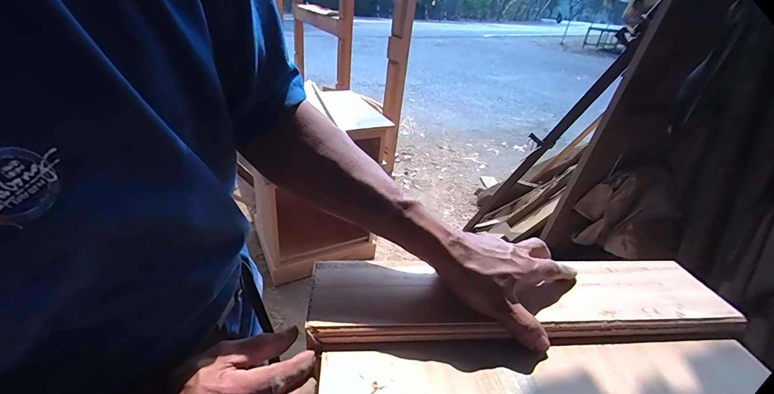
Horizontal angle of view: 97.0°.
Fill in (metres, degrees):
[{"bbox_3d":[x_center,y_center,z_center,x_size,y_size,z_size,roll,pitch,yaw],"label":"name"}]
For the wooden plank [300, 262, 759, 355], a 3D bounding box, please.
[{"bbox_3d":[0.137,0.103,0.347,0.417,0.022,0.093,2,30,-7],"label":"wooden plank"}]

